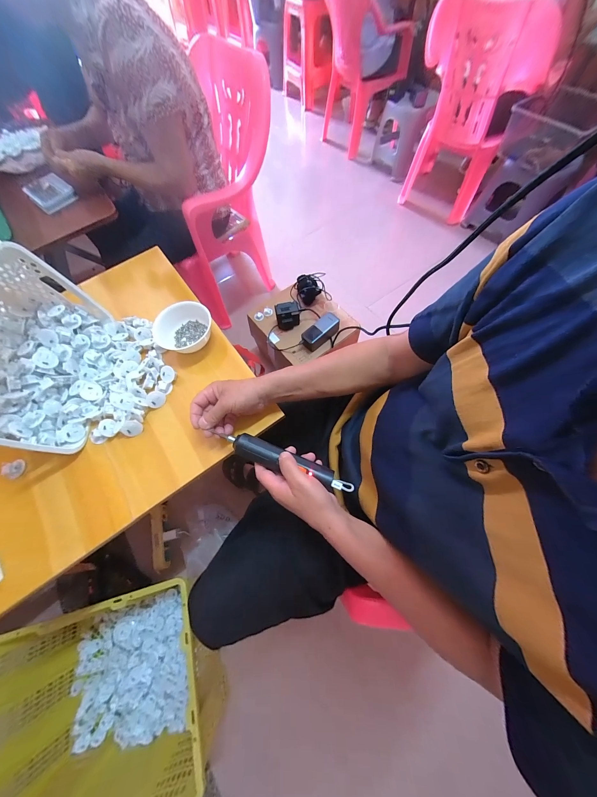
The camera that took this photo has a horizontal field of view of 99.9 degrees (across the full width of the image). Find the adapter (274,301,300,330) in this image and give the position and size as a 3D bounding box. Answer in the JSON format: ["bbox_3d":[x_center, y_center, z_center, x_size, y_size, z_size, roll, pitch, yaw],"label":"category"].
[{"bbox_3d":[-0.038,-0.279,0.847,0.080,0.070,0.058,-8,66,0],"label":"adapter"}]

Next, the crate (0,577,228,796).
[{"bbox_3d":[-0.443,0.690,0.623,0.479,0.265,0.347,-16,67,-4],"label":"crate"}]

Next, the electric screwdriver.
[{"bbox_3d":[-0.019,0.098,0.393,0.218,0.027,0.035,19,69,5],"label":"electric screwdriver"}]

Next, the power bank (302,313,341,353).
[{"bbox_3d":[0.071,-0.219,0.819,0.135,0.057,0.059,-37,70,-12],"label":"power bank"}]

